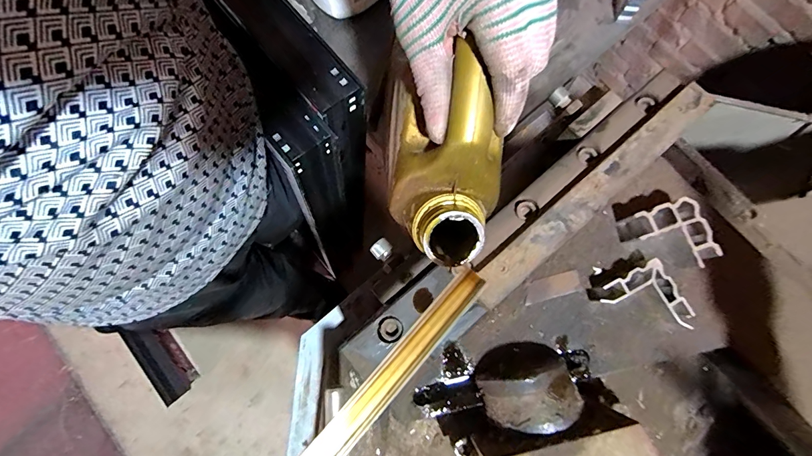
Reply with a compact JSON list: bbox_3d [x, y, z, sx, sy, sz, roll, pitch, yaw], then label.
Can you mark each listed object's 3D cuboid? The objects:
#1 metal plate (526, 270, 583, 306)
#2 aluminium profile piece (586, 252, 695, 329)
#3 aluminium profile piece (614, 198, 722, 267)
[{"bbox_3d":[0.121,0.049,0.318,0.049,0.004,0.016,-15,78,-3],"label":"metal plate"},{"bbox_3d":[0.185,0.057,0.308,0.058,0.023,0.060,-25,79,-5],"label":"aluminium profile piece"},{"bbox_3d":[0.212,0.008,0.313,0.052,0.032,0.055,-26,79,-5],"label":"aluminium profile piece"}]

